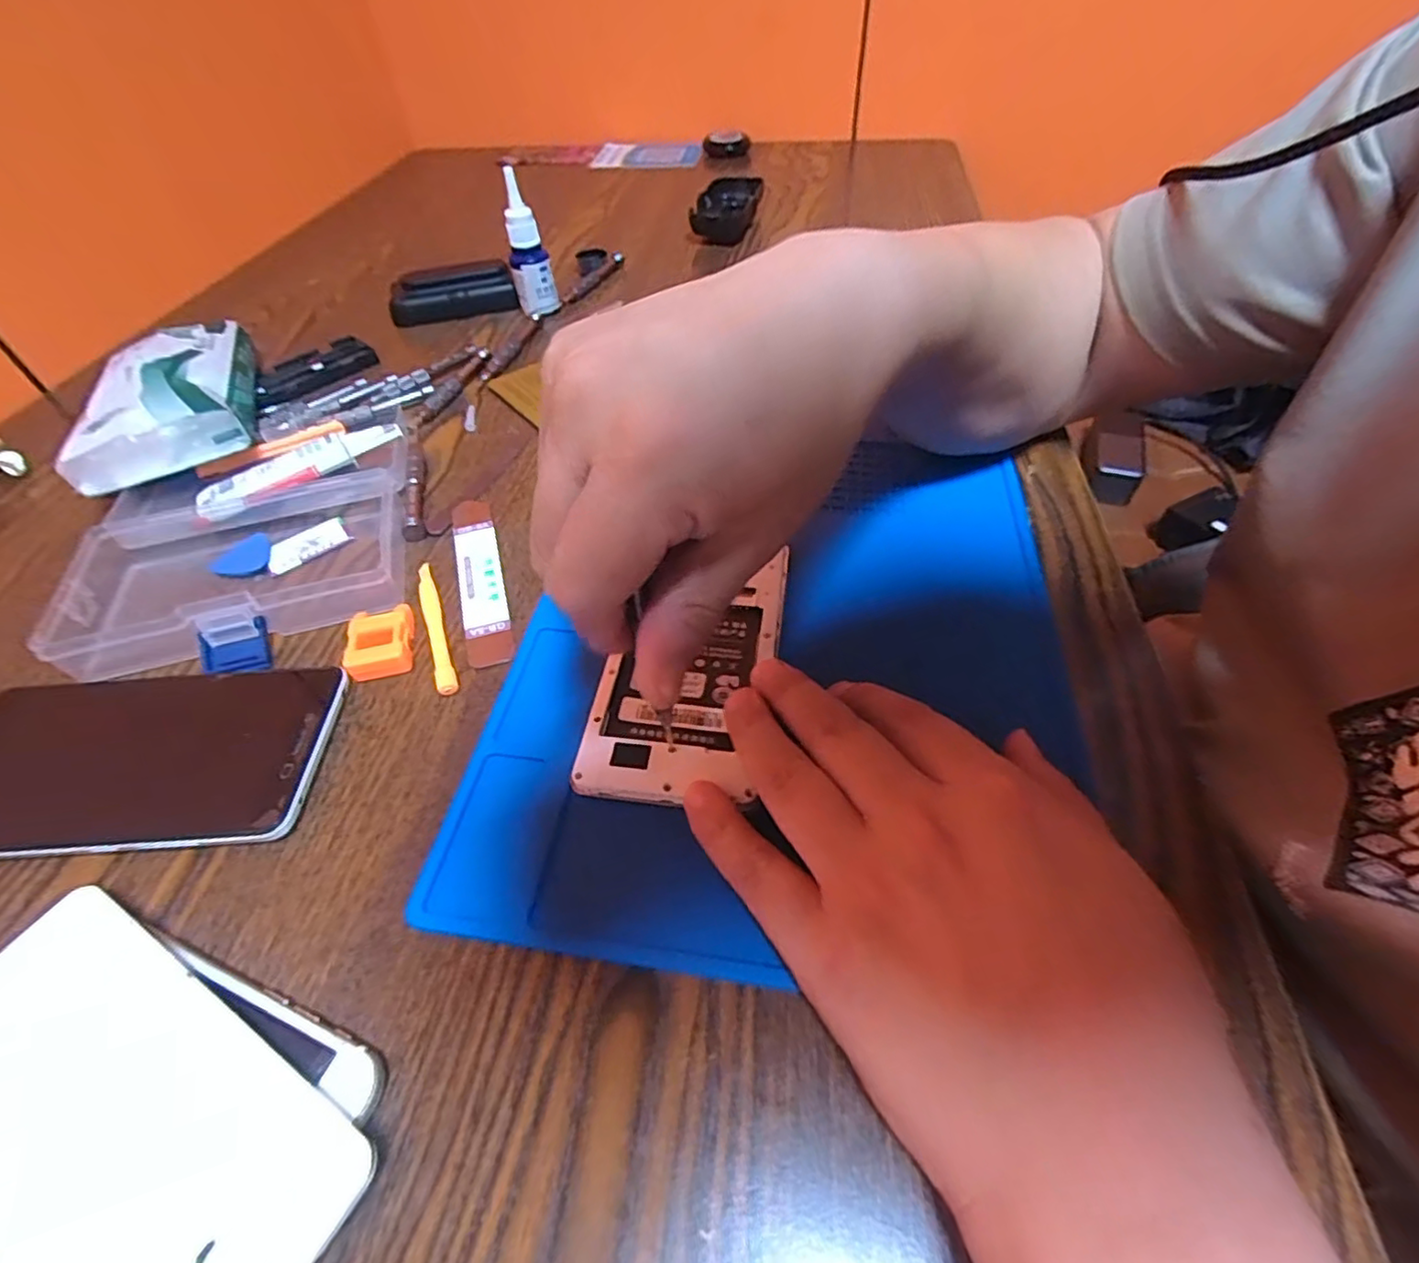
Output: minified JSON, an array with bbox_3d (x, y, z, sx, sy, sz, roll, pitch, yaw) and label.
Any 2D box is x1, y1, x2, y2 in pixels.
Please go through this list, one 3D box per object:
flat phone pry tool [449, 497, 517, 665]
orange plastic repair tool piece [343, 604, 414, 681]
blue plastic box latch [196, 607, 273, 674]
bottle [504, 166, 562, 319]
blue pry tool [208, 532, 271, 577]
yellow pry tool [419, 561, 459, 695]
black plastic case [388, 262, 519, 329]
[{"bbox_3d":[-0.115,-0.029,0.315,0.022,0.004,0.116,-16,51,-10],"label":"flat phone pry tool"},{"bbox_3d":[-0.146,0.005,0.282,0.025,0.014,0.031,-12,50,-7],"label":"orange plastic repair tool piece"},{"bbox_3d":[-0.214,0.006,0.282,0.028,0.019,0.020,-17,51,-11],"label":"blue plastic box latch"},{"bbox_3d":[-0.137,-0.287,0.477,0.030,0.091,0.028,-10,50,-5],"label":"bottle"},{"bbox_3d":[-0.244,-0.040,0.328,0.028,0.004,0.033,-22,52,-15],"label":"blue pry tool"},{"bbox_3d":[-0.127,-0.003,0.293,0.008,0.006,0.082,-21,52,-14],"label":"yellow pry tool"},{"bbox_3d":[-0.205,-0.268,0.506,0.096,0.029,0.032,-10,50,-6],"label":"black plastic case"}]

